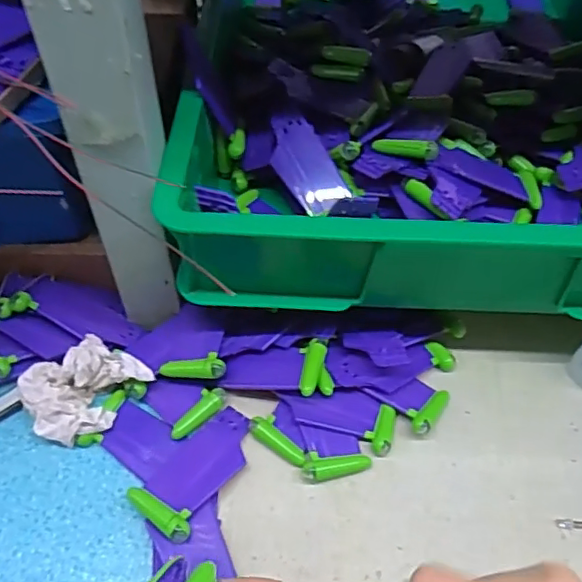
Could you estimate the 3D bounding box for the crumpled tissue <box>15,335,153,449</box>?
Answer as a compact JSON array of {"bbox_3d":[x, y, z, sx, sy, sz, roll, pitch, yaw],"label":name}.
[{"bbox_3d":[-0.136,0.065,0.385,0.075,0.035,0.056,-29,59,-22],"label":"crumpled tissue"}]

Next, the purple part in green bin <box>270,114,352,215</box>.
[{"bbox_3d":[0.009,-0.090,0.407,0.038,0.006,0.075,-27,82,-1],"label":"purple part in green bin"}]

